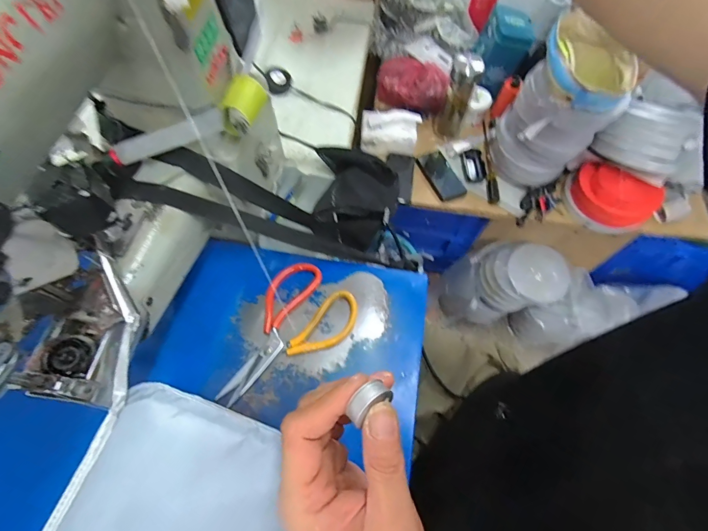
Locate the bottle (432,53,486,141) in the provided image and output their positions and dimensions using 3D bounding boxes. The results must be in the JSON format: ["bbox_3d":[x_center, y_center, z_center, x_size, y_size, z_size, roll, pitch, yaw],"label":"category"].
[{"bbox_3d":[0.270,-0.431,0.951,0.075,0.244,0.071,17,64,6],"label":"bottle"}]

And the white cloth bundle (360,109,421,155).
[{"bbox_3d":[0.095,-0.353,0.933,0.145,0.089,0.072,8,63,2],"label":"white cloth bundle"}]

